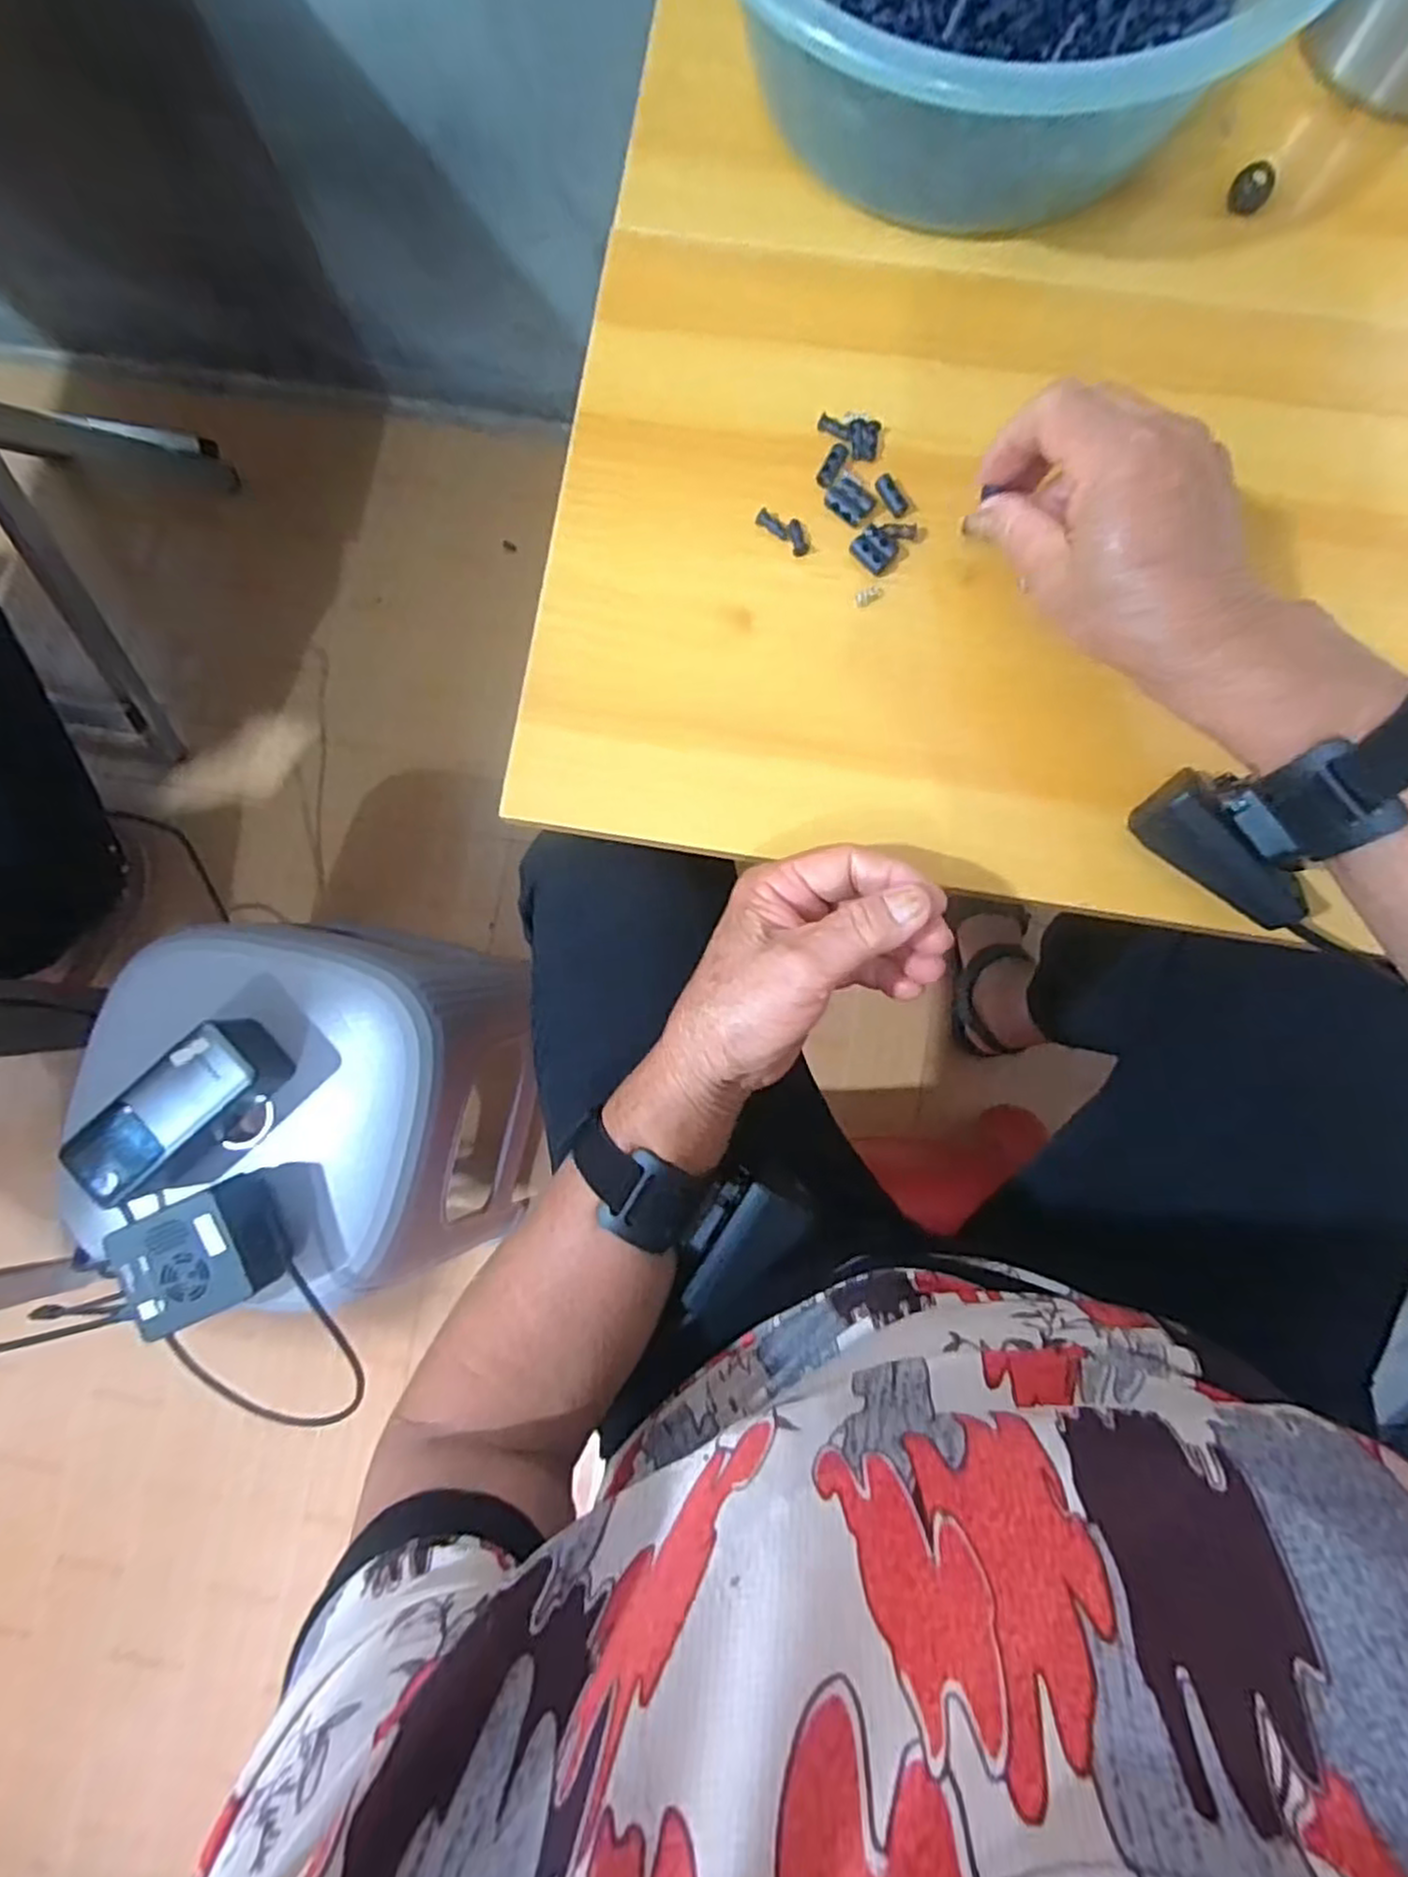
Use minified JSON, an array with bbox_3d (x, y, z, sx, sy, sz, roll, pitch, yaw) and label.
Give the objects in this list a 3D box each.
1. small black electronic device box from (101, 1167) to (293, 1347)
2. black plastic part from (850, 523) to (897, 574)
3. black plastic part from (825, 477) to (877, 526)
[{"bbox_3d":[-0.328,0.207,0.477,0.087,0.043,0.075,-25,85,-2],"label":"small black electronic device box"},{"bbox_3d":[0.077,-0.176,0.330,0.018,0.005,0.017,38,86,4],"label":"black plastic part"},{"bbox_3d":[0.066,-0.199,0.331,0.021,0.004,0.017,45,87,4],"label":"black plastic part"}]

